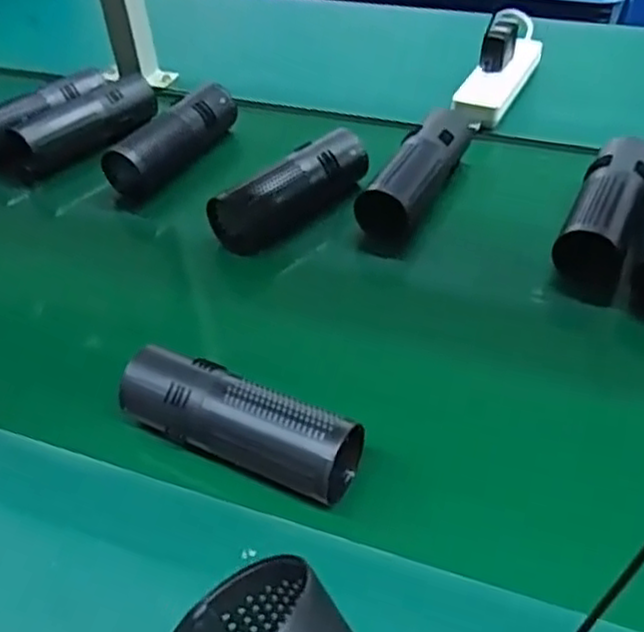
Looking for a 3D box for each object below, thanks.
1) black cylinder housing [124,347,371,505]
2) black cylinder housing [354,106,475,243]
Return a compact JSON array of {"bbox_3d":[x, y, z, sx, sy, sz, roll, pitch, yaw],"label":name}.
[{"bbox_3d":[-0.058,0.075,0.475,0.158,0.058,0.055,16,38,20],"label":"black cylinder housing"},{"bbox_3d":[0.094,-0.144,0.695,0.057,0.047,0.186,20,54,25],"label":"black cylinder housing"}]

